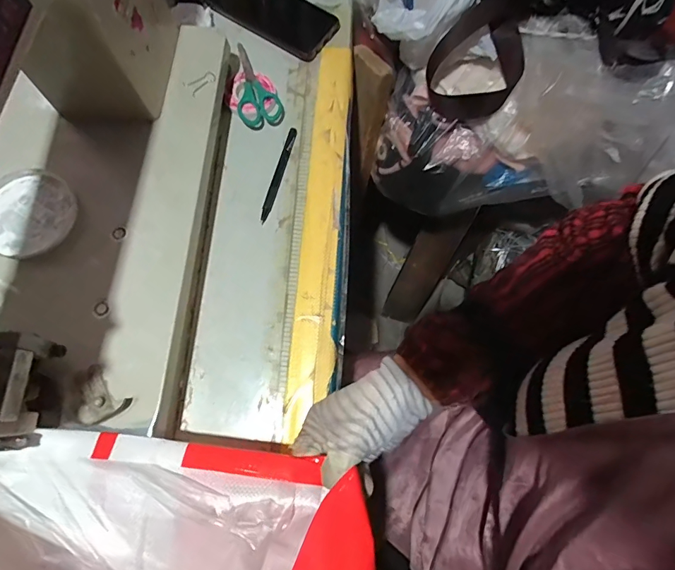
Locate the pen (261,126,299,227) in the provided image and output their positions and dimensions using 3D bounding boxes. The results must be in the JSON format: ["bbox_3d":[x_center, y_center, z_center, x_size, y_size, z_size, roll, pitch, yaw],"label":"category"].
[{"bbox_3d":[-0.069,-0.130,0.473,0.011,0.006,0.125,13,73,4],"label":"pen"}]

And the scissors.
[{"bbox_3d":[-0.102,-0.248,0.504,0.051,0.014,0.119,-12,73,-4],"label":"scissors"}]

